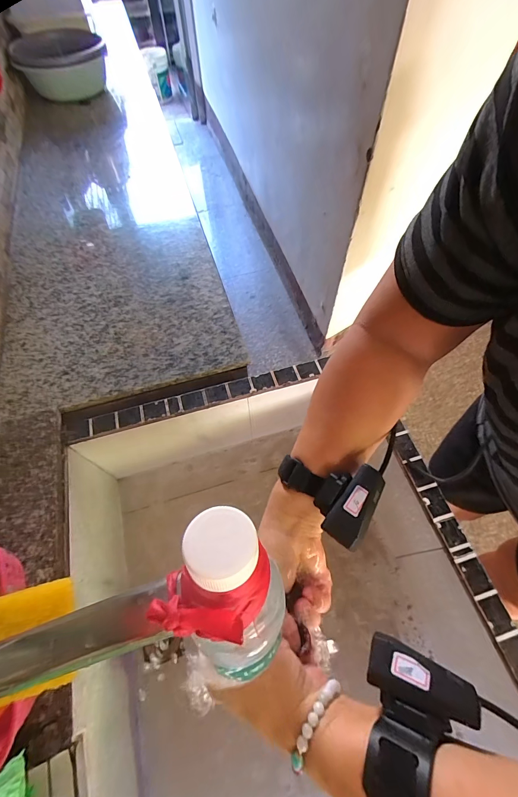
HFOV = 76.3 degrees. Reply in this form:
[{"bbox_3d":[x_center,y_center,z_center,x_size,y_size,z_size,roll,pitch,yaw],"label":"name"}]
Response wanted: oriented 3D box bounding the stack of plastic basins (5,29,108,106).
[{"bbox_3d":[-0.740,-1.268,1.264,0.312,0.158,0.322,-18,62,-9],"label":"stack of plastic basins"}]

